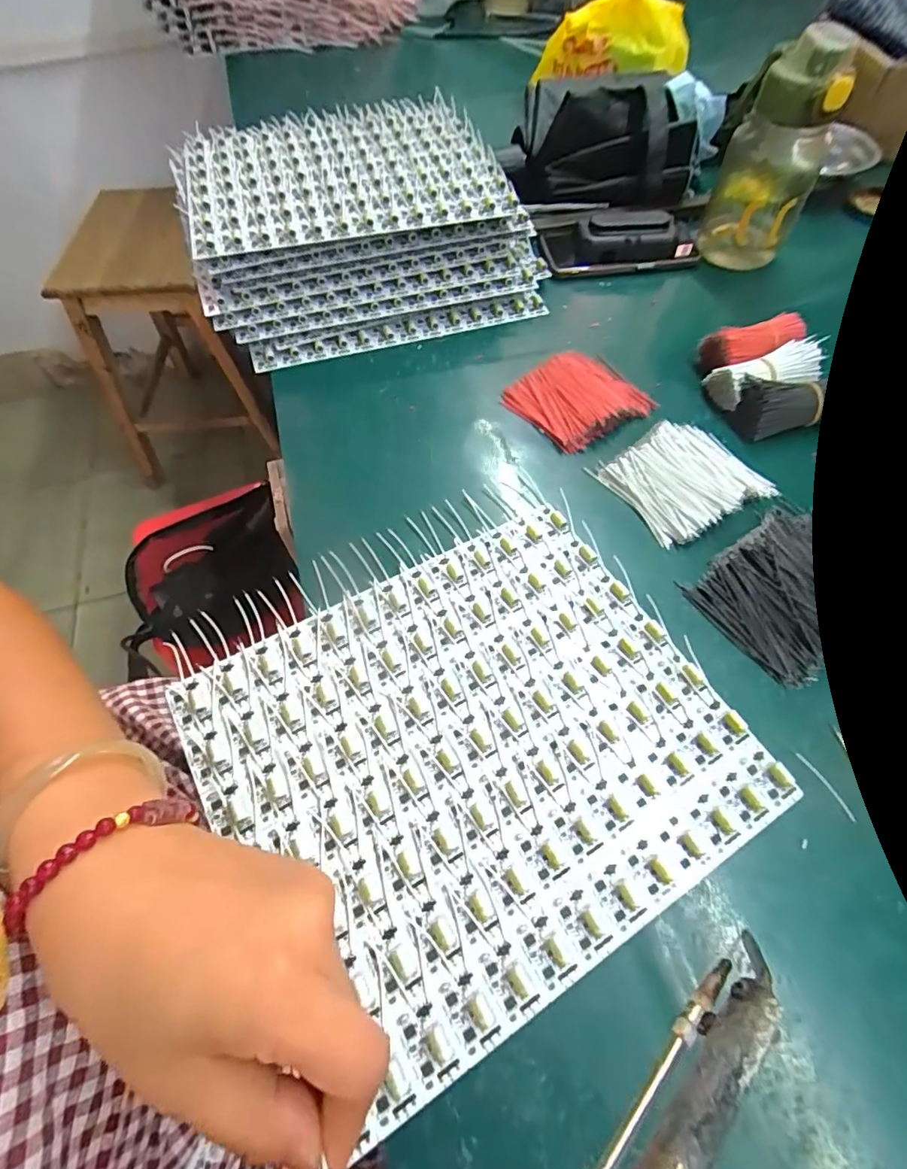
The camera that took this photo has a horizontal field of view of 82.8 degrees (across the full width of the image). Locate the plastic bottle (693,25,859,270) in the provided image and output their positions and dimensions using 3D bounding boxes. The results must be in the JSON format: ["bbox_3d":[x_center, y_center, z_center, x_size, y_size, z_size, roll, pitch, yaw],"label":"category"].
[{"bbox_3d":[0.311,-0.415,0.497,0.090,0.169,0.092,24,64,13],"label":"plastic bottle"}]

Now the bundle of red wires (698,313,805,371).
[{"bbox_3d":[0.269,-0.217,0.462,0.093,0.035,0.044,-21,63,-11],"label":"bundle of red wires"}]

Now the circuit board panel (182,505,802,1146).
[{"bbox_3d":[0.012,0.092,0.303,0.282,0.008,0.239,-28,65,-14],"label":"circuit board panel"}]

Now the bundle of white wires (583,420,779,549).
[{"bbox_3d":[0.180,-0.084,0.395,0.107,0.018,0.089,-25,64,-13],"label":"bundle of white wires"}]

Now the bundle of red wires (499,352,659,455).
[{"bbox_3d":[0.107,-0.162,0.443,0.101,0.021,0.087,-29,65,-15],"label":"bundle of red wires"}]

